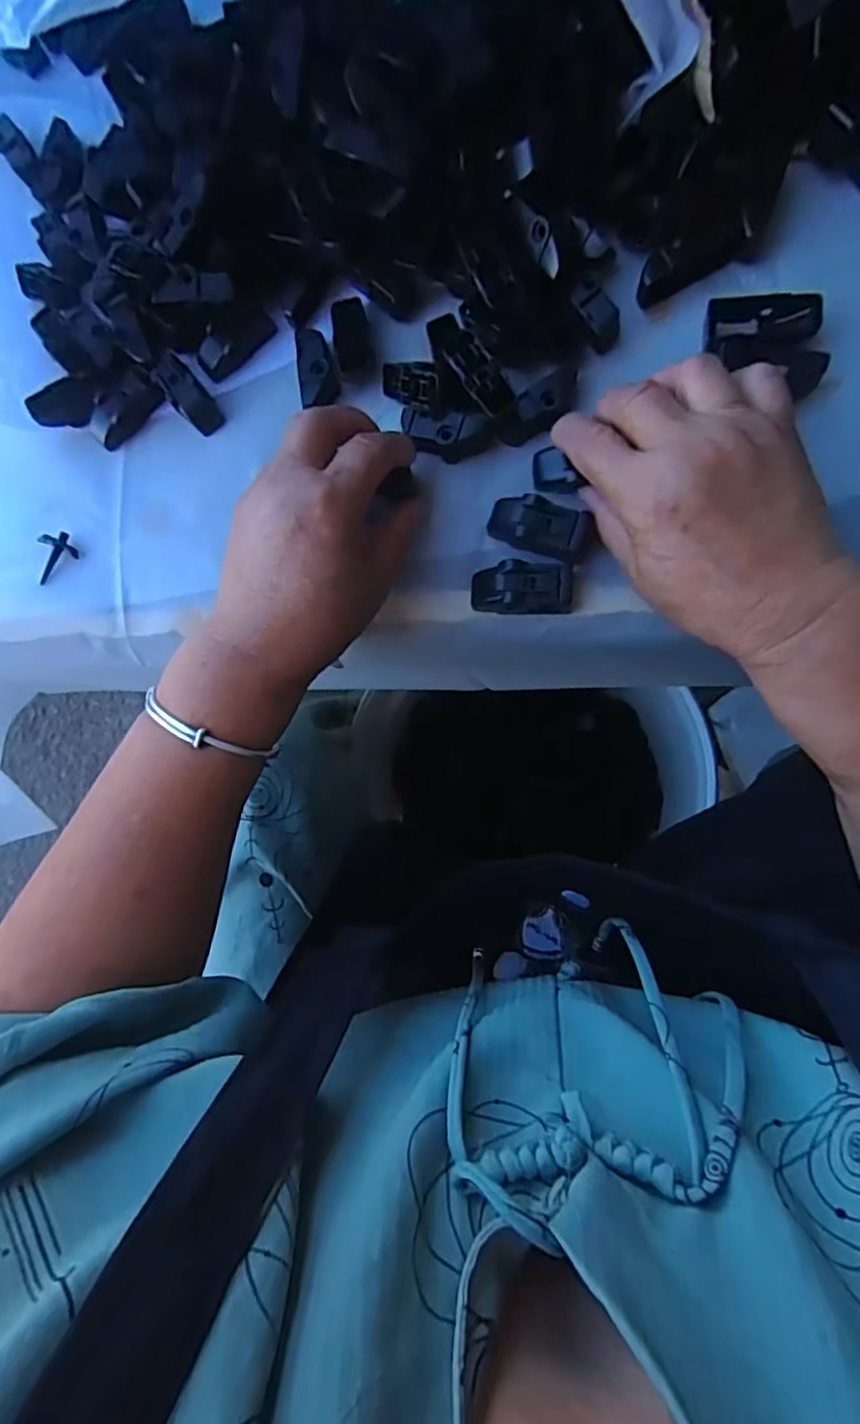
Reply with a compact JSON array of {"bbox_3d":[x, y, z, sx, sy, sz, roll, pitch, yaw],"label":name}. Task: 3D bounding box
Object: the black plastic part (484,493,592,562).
[{"bbox_3d":[0.054,-0.091,0.321,0.050,0.016,0.025,22,87,11],"label":"black plastic part"}]

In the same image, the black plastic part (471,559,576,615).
[{"bbox_3d":[0.045,-0.060,0.318,0.049,0.012,0.024,4,84,10],"label":"black plastic part"}]

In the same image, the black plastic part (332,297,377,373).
[{"bbox_3d":[-0.042,-0.204,0.351,0.018,0.009,0.040,-12,81,8],"label":"black plastic part"}]

